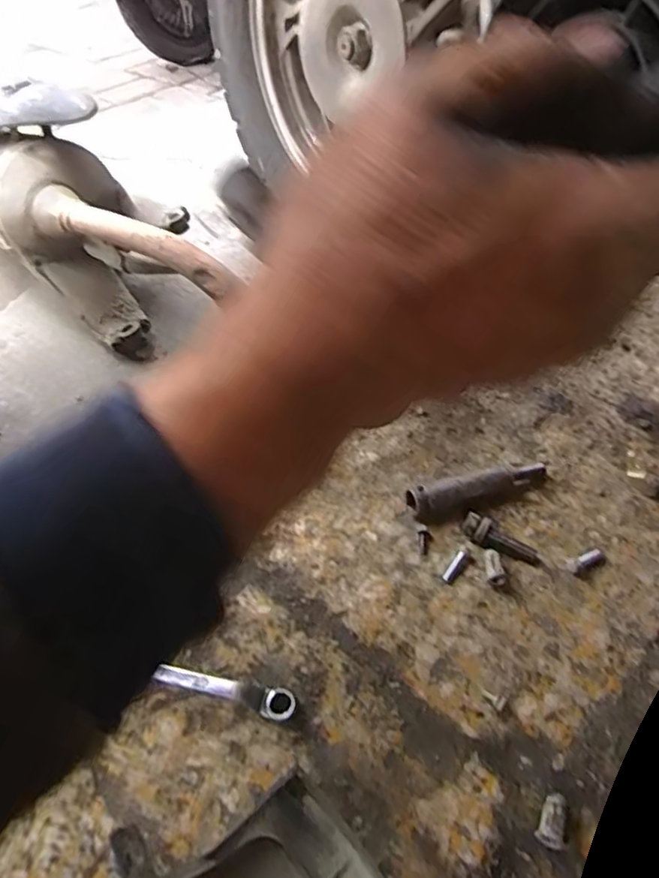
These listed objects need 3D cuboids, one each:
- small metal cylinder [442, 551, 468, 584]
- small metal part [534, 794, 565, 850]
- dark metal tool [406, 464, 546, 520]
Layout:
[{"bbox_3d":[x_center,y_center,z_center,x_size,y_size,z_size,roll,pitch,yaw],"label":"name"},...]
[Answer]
[{"bbox_3d":[0.087,0.087,0.414,0.009,0.007,0.027,29,51,23],"label":"small metal cylinder"},{"bbox_3d":[0.116,0.199,0.313,0.013,0.010,0.023,15,47,11],"label":"small metal part"},{"bbox_3d":[0.117,0.035,0.457,0.117,0.026,0.020,-15,49,-16],"label":"dark metal tool"}]

